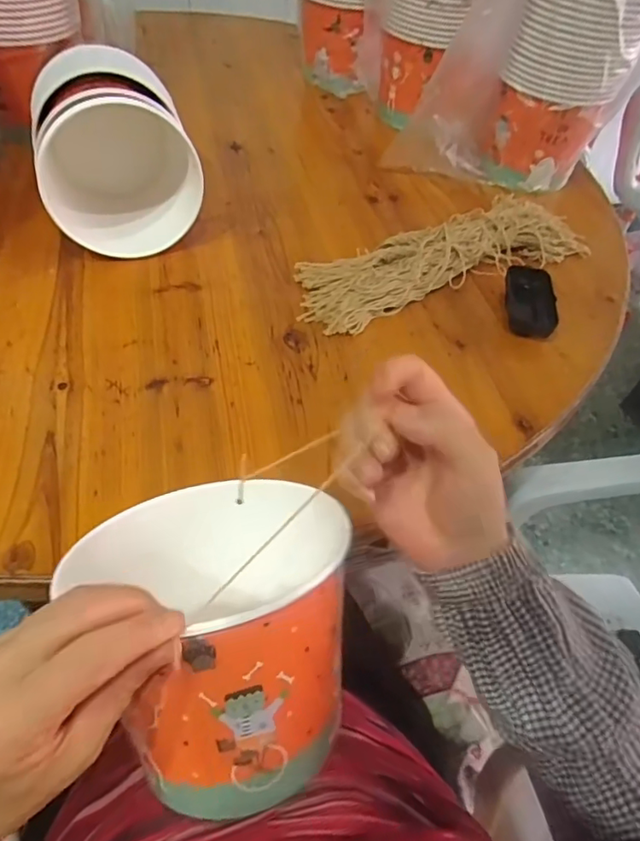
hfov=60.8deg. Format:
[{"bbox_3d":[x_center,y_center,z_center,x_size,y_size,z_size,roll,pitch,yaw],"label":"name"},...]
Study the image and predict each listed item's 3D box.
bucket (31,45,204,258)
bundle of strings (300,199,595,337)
[{"bbox_3d":[-0.234,-0.298,0.624,0.156,0.159,0.168,-15,54,-17],"label":"bucket"},{"bbox_3d":[0.147,-0.207,0.666,0.393,0.039,0.132,-22,56,-22],"label":"bundle of strings"}]

